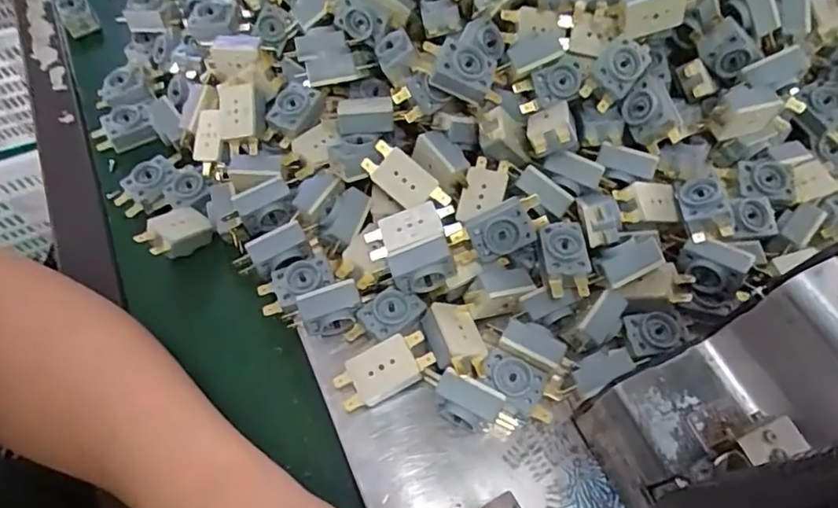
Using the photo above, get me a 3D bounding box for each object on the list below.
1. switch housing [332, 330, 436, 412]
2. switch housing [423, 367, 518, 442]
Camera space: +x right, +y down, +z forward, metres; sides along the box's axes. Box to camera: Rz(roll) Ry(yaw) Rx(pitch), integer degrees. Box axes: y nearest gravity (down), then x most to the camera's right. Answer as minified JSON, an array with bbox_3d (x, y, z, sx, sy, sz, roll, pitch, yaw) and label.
[{"bbox_3d":[-0.020,0.069,0.327,0.056,0.024,0.026,-22,63,-11],"label":"switch housing"},{"bbox_3d":[0.027,0.086,0.318,0.056,0.025,0.024,22,64,13],"label":"switch housing"}]

